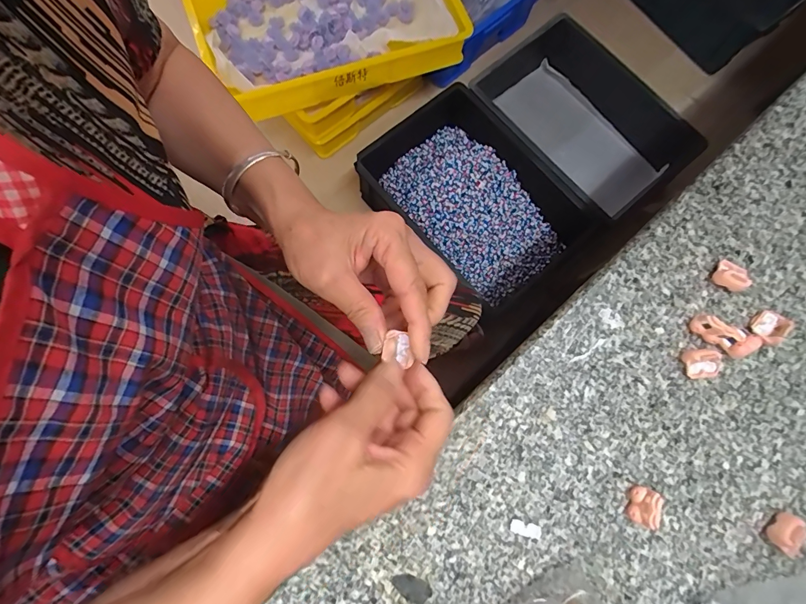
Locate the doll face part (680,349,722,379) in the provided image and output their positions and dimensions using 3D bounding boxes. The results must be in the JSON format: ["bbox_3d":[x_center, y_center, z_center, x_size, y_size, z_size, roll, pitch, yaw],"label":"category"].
[{"bbox_3d":[0.222,0.046,0.288,0.028,0.013,0.020,0,77,-1],"label":"doll face part"}]

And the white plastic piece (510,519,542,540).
[{"bbox_3d":[0.083,0.154,0.265,0.021,0.004,0.009,14,77,2],"label":"white plastic piece"}]

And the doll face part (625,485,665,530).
[{"bbox_3d":[0.162,0.139,0.263,0.014,0.021,0.025,11,77,1],"label":"doll face part"}]

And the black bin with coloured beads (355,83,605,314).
[{"bbox_3d":[0.158,-0.269,1.023,0.380,0.175,0.586,-43,81,-10],"label":"black bin with coloured beads"}]

